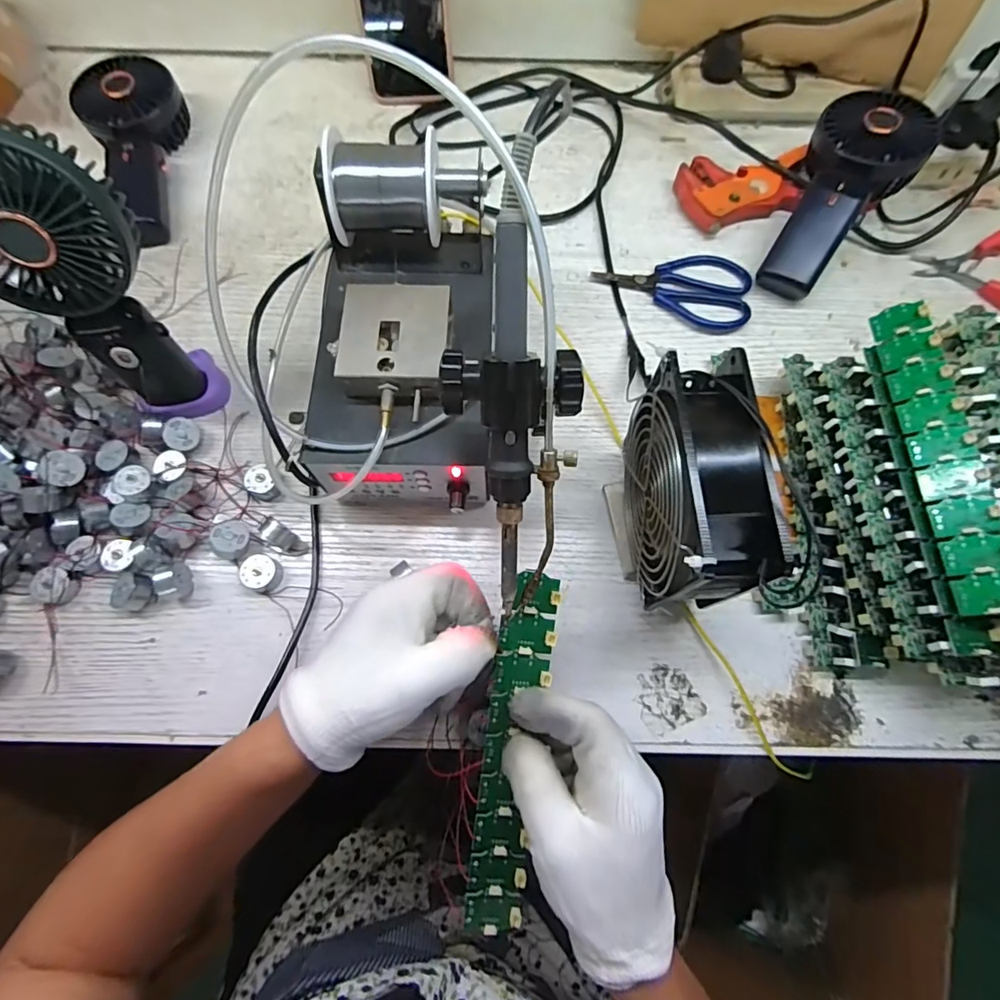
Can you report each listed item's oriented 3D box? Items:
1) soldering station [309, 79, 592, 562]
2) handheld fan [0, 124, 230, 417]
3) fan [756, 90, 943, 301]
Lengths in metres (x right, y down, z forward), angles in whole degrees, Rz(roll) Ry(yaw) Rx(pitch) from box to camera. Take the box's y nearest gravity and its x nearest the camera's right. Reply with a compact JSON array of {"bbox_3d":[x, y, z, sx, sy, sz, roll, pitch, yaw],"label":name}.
[{"bbox_3d":[-0.040,-0.092,0.304,0.157,0.195,0.220,5,71,2],"label":"soldering station"},{"bbox_3d":[-0.244,-0.127,0.315,0.069,0.163,0.082,40,76,13],"label":"handheld fan"},{"bbox_3d":[0.275,-0.247,0.426,0.082,0.041,0.171,32,93,11],"label":"fan"}]

